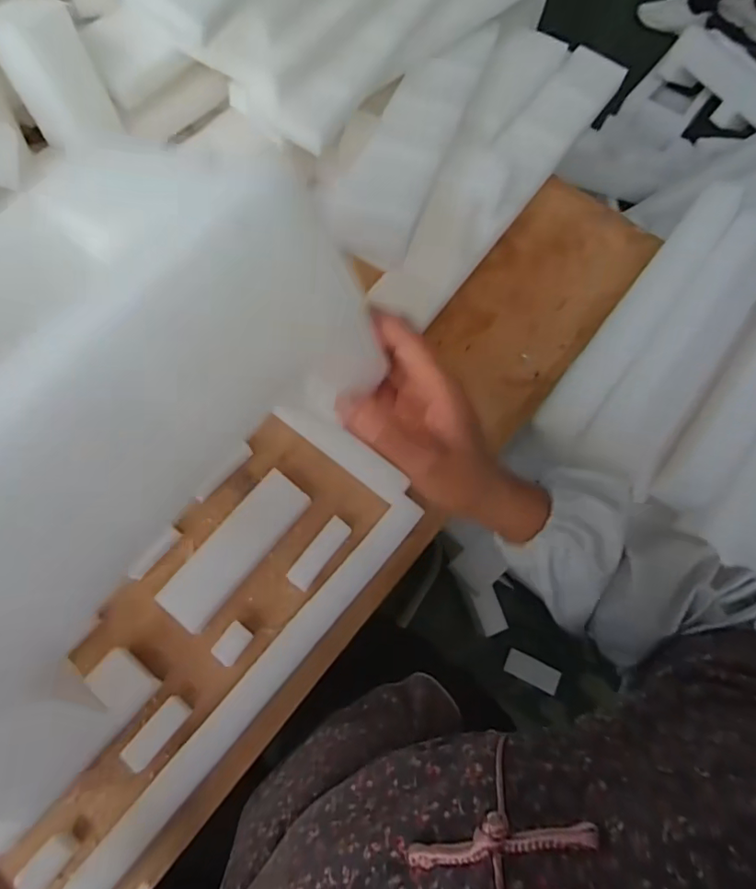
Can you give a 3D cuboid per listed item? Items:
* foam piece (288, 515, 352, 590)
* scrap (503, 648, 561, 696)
[{"bbox_3d":[-0.059,0.111,0.542,0.025,0.010,0.078,37,72,11],"label":"foam piece"},{"bbox_3d":[0.330,0.484,1.128,0.112,0.008,0.051,23,83,16],"label":"scrap"}]

